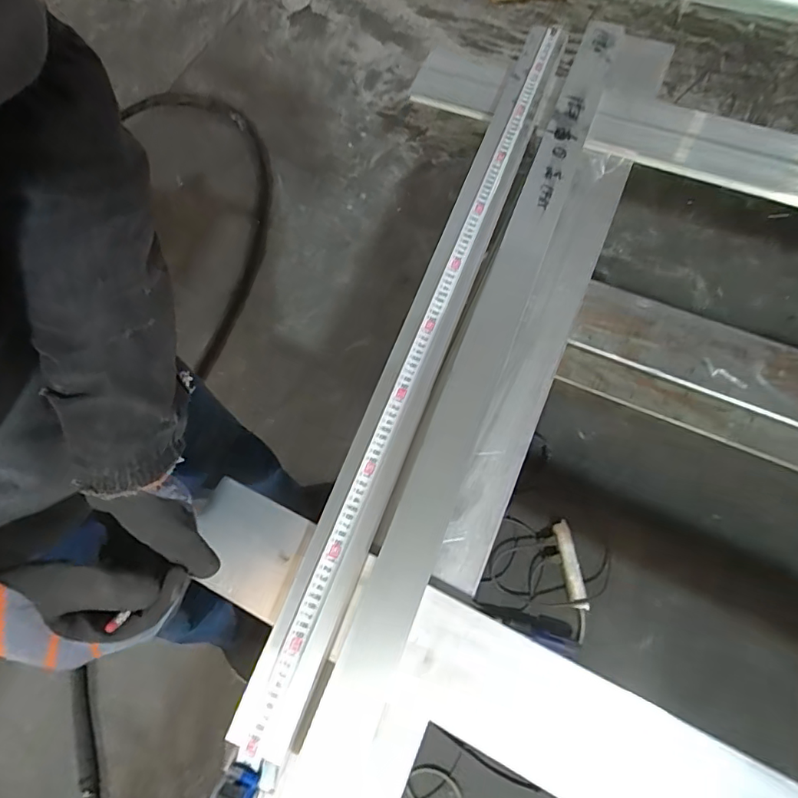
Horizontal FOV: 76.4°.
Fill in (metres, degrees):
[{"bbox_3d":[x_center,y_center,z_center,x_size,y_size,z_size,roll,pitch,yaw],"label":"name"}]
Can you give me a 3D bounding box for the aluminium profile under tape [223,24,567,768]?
[{"bbox_3d":[0.033,-0.074,0.669,0.073,0.045,0.985,19,71,10],"label":"aluminium profile under tape"}]

